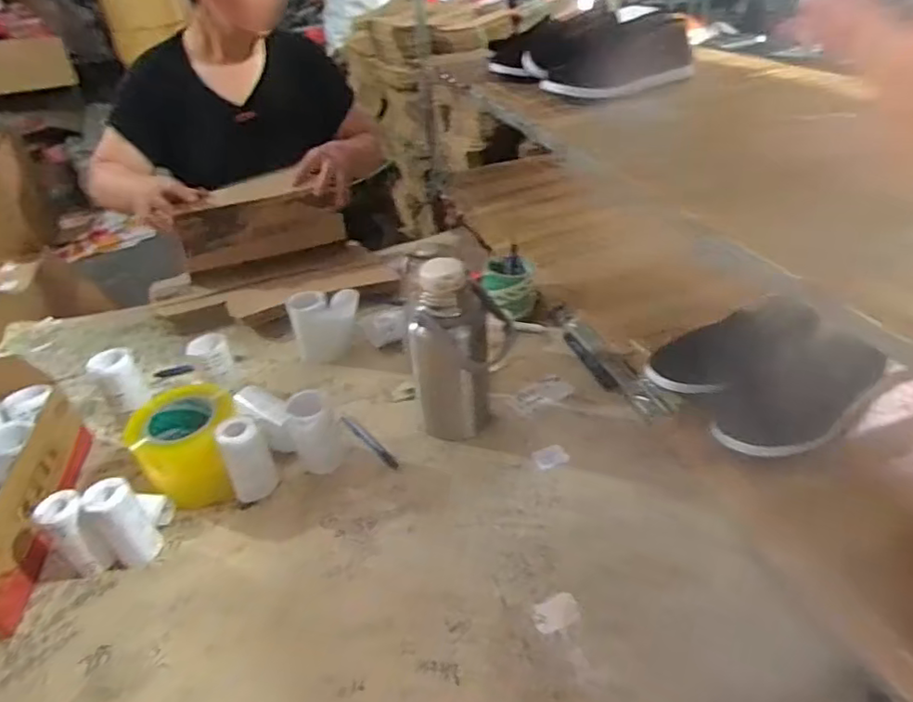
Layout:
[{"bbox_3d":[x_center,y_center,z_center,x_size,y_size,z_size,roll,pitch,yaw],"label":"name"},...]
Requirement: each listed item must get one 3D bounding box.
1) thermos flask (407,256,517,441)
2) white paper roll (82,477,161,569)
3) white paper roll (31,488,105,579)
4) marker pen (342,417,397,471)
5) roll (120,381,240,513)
[{"bbox_3d":[0.006,0.001,0.722,0.094,0.237,0.104,33,50,32],"label":"thermos flask"},{"bbox_3d":[-0.354,0.181,0.625,0.047,0.098,0.047,-9,36,6],"label":"white paper roll"},{"bbox_3d":[-0.392,0.191,0.609,0.044,0.092,0.042,32,50,32],"label":"white paper roll"},{"bbox_3d":[-0.111,0.114,0.750,0.102,0.016,0.013,32,50,31],"label":"marker pen"},{"bbox_3d":[-0.314,0.115,0.704,0.119,0.101,0.116,-25,46,-26],"label":"roll"}]

